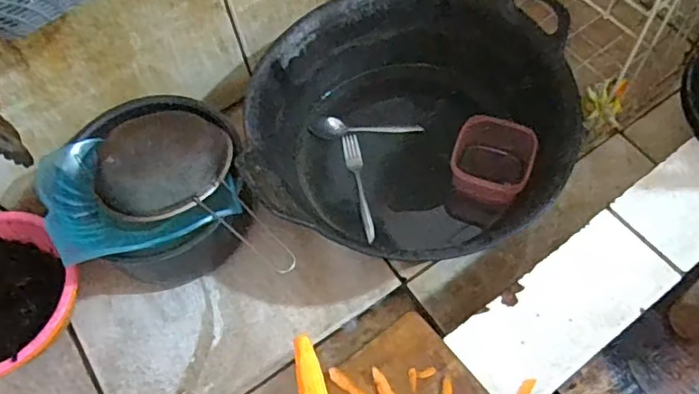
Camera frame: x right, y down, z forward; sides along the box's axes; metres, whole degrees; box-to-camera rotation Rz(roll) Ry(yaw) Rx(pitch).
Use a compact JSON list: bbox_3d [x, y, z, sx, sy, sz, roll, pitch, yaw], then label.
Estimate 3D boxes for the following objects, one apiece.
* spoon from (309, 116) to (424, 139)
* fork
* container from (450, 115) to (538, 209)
[{"bbox_3d":[0.025,-0.105,0.859,0.168,0.019,0.030,-2,60,-14],"label":"spoon"},{"bbox_3d":[0.015,-0.015,0.817,0.024,0.018,0.169,-11,61,-2],"label":"fork"},{"bbox_3d":[0.188,-0.038,0.763,0.100,0.073,0.105,24,66,16],"label":"container"}]

